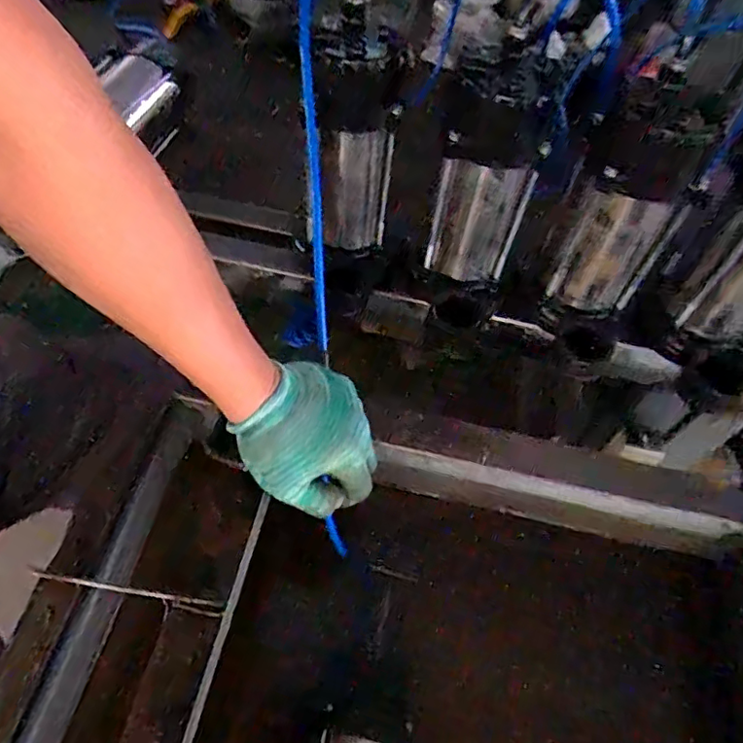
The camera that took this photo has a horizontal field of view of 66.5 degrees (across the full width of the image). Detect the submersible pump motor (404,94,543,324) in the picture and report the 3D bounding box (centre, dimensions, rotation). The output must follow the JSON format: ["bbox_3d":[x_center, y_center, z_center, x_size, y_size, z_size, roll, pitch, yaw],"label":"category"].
[{"bbox_3d":[0.096,-0.149,0.555,0.098,0.209,0.084,25,57,12],"label":"submersible pump motor"}]

